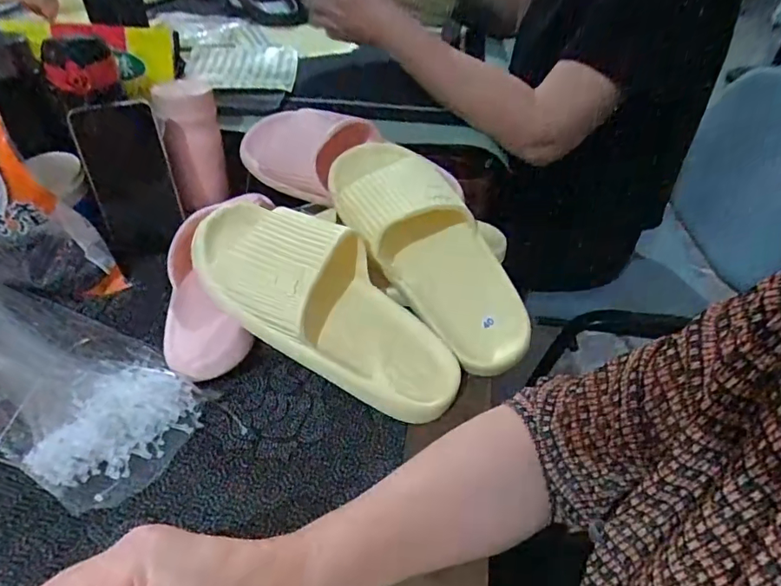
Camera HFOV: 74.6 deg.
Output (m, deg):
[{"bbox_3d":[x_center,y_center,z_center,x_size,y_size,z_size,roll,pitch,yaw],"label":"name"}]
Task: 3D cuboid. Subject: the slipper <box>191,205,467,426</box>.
[{"bbox_3d":[-0.052,0.005,0.433,0.262,0.072,0.103,38,47,2],"label":"slipper"}]

